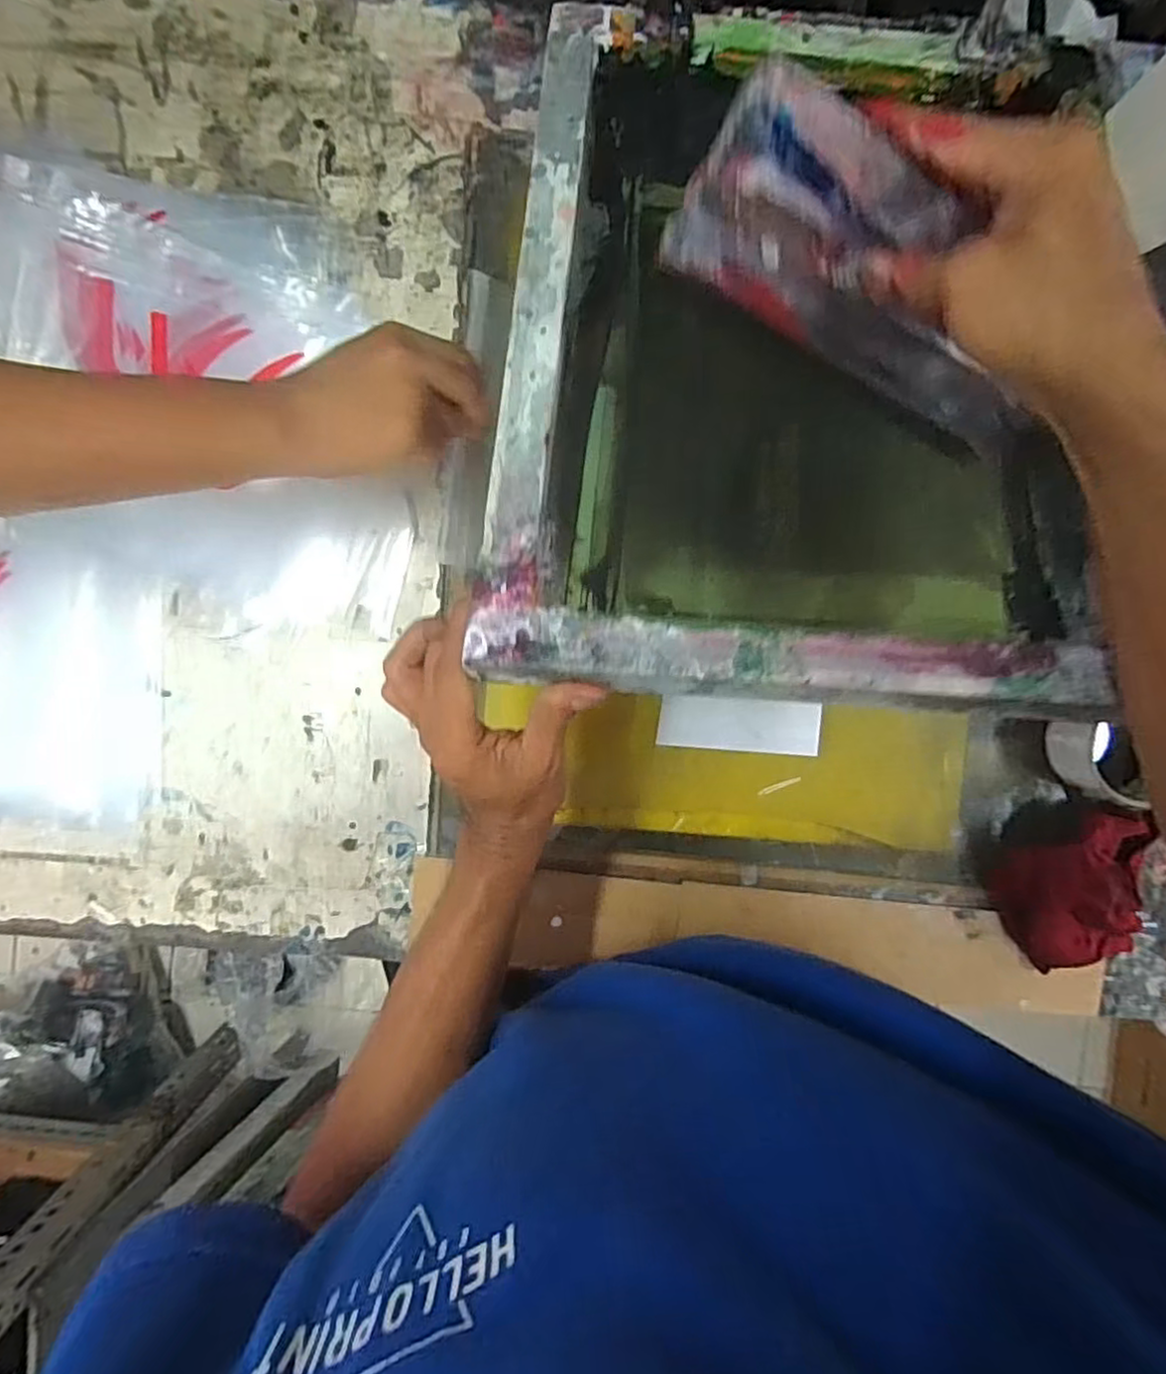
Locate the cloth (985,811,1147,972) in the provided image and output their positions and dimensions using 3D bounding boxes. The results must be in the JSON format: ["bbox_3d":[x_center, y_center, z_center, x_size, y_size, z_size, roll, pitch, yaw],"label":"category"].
[{"bbox_3d":[0.355,0.150,0.494,0.091,0.057,0.107,-21,94,0],"label":"cloth"}]

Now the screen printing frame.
[{"bbox_3d":[0.123,-0.208,0.401,0.333,0.051,0.451,5,75,-1],"label":"screen printing frame"}]

